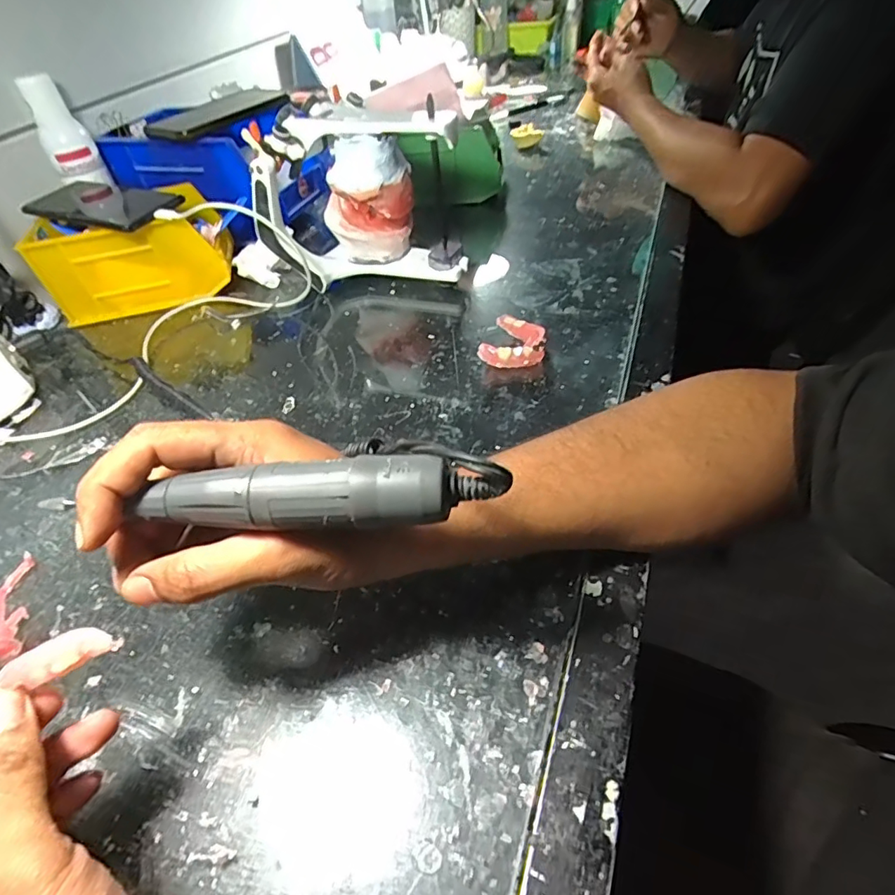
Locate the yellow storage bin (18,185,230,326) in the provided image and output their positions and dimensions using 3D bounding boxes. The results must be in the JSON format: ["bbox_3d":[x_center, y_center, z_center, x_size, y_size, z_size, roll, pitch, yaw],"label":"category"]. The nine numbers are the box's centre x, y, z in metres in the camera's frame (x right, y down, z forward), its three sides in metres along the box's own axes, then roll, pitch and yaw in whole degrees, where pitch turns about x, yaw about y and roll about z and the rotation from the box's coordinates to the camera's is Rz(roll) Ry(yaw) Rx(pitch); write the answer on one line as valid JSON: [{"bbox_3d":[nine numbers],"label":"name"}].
[{"bbox_3d":[-0.317,-0.202,0.550,0.166,0.088,0.104,-8,45,-1],"label":"yellow storage bin"}]

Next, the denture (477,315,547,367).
[{"bbox_3d":[0.057,-0.090,0.446,0.051,0.017,0.058,5,46,12],"label":"denture"}]

